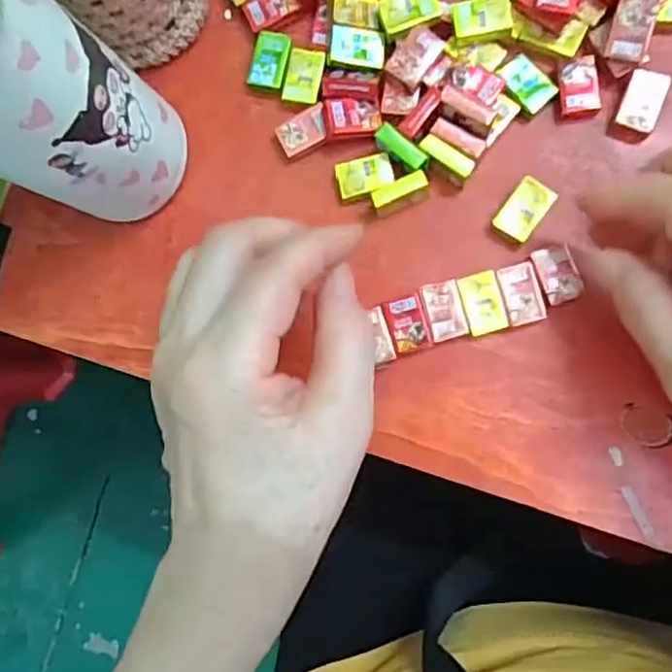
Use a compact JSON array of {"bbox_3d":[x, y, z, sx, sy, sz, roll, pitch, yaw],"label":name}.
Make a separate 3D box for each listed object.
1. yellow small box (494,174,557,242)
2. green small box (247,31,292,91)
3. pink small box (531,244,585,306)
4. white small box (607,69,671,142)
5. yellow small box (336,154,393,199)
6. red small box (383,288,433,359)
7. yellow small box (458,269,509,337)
[{"bbox_3d":[0.083,-0.055,0.283,0.017,0.008,0.027,35,91,8],"label":"yellow small box"},{"bbox_3d":[-0.031,-0.129,0.302,0.017,0.006,0.026,10,87,8],"label":"green small box"},{"bbox_3d":[0.096,-0.027,0.277,0.016,0.004,0.024,-19,84,5],"label":"pink small box"},{"bbox_3d":[0.133,-0.100,0.281,0.017,0.010,0.028,22,89,8],"label":"white small box"},{"bbox_3d":[0.013,-0.073,0.293,0.025,0.007,0.017,-12,85,6],"label":"yellow small box"},{"bbox_3d":[0.032,-0.005,0.286,0.017,0.007,0.026,-16,84,6],"label":"red small box"},{"bbox_3d":[0.065,-0.014,0.283,0.017,0.006,0.027,-14,84,6],"label":"yellow small box"}]

